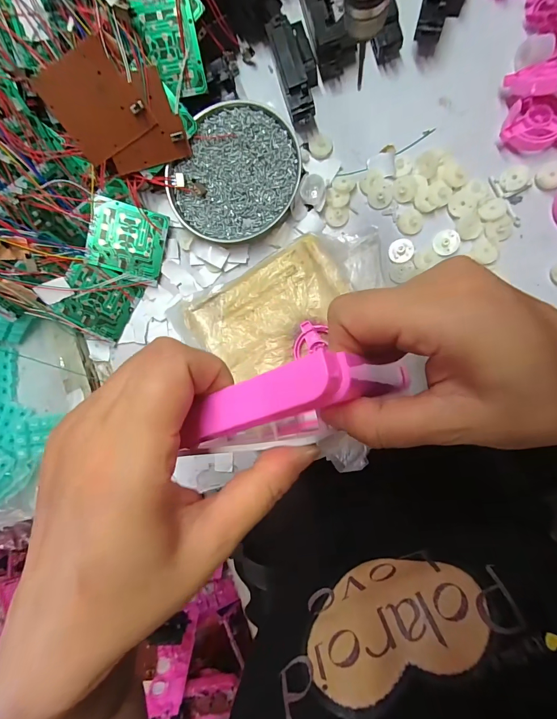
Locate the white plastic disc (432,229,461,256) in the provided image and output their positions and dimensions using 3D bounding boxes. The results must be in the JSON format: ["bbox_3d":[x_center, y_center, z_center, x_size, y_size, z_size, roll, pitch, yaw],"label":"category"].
[{"bbox_3d":[0.159,-0.111,0.325,0.022,0.005,0.022,0,91,10],"label":"white plastic disc"}]

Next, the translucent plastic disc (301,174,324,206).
[{"bbox_3d":[0.034,-0.169,0.341,0.023,0.014,0.026,-3,90,10],"label":"translucent plastic disc"}]

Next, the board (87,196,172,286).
[{"bbox_3d":[-0.156,-0.122,0.358,0.071,0.004,0.071,11,100,-16],"label":"board"}]

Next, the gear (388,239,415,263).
[{"bbox_3d":[0.119,-0.105,0.334,0.022,0.004,0.022,-8,90,10],"label":"gear"}]

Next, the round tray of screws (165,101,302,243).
[{"bbox_3d":[-0.041,-0.184,0.350,0.123,0.020,0.130,0,91,10],"label":"round tray of screws"}]

